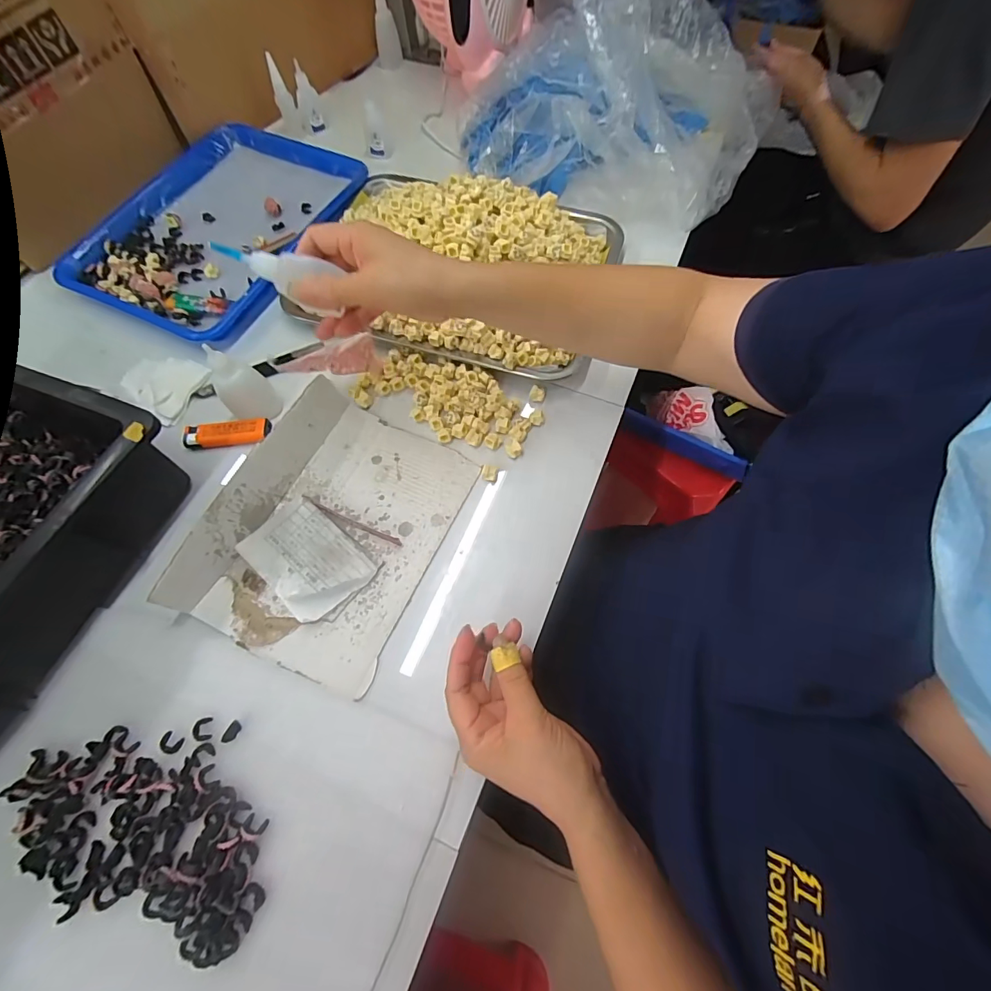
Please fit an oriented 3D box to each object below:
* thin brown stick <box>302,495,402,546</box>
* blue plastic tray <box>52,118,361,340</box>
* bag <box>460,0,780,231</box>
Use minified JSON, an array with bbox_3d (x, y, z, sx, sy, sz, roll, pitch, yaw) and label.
[{"bbox_3d":[-0.131,0.023,0.396,0.100,0.010,0.006,22,68,10],"label":"thin brown stick"},{"bbox_3d":[-0.344,-0.342,0.548,0.269,0.023,0.327,21,68,10],"label":"blue plastic tray"},{"bbox_3d":[0.160,-0.525,0.526,0.359,0.200,0.309,19,67,9],"label":"bag"}]

